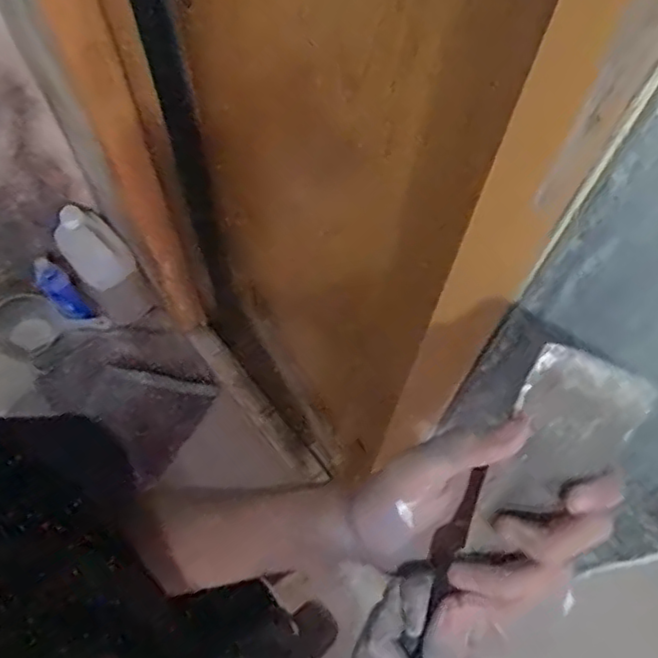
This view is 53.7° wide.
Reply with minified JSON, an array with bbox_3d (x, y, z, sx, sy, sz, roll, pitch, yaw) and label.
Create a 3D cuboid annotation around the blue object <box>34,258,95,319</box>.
[{"bbox_3d":[-0.631,-0.088,1.526,0.065,0.192,0.039,-41,41,-19],"label":"blue object"}]

